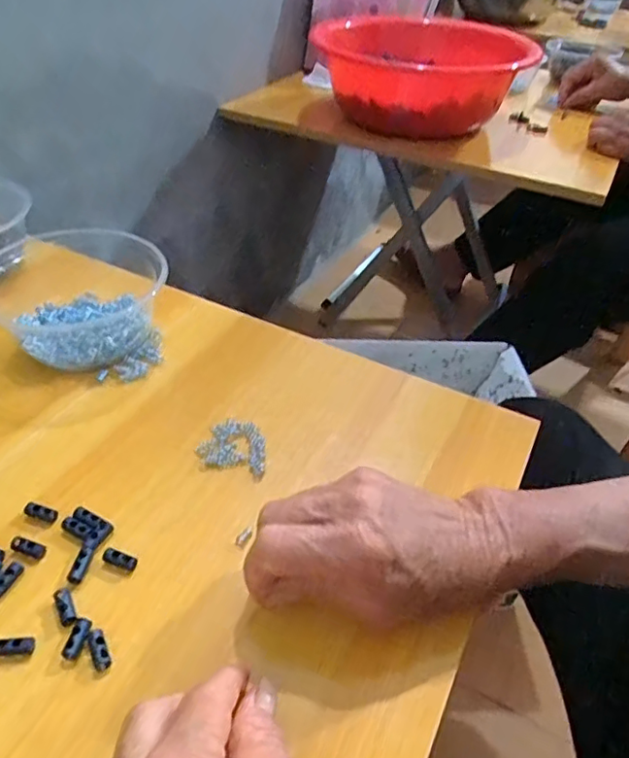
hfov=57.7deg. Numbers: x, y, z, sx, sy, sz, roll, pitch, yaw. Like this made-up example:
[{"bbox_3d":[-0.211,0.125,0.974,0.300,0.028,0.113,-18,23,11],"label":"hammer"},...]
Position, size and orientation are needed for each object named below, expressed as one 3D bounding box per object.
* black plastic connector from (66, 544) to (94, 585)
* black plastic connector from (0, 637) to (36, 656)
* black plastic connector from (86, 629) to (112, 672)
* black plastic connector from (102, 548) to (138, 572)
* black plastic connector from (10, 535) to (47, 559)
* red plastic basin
[{"bbox_3d":[-0.128,0.101,0.311,0.008,0.005,0.020,10,42,8],"label":"black plastic connector"},{"bbox_3d":[-0.147,0.130,0.279,0.020,0.004,0.008,-5,42,-9],"label":"black plastic connector"},{"bbox_3d":[-0.105,0.133,0.279,0.009,0.010,0.019,-19,46,-23],"label":"black plastic connector"},{"bbox_3d":[-0.108,0.099,0.315,0.020,0.006,0.007,15,43,13],"label":"black plastic connector"},{"bbox_3d":[-0.159,0.093,0.317,0.020,0.004,0.009,13,42,11],"label":"black plastic connector"},{"bbox_3d":[0.164,-0.463,0.878,0.295,0.109,0.311,17,43,16],"label":"red plastic basin"}]

